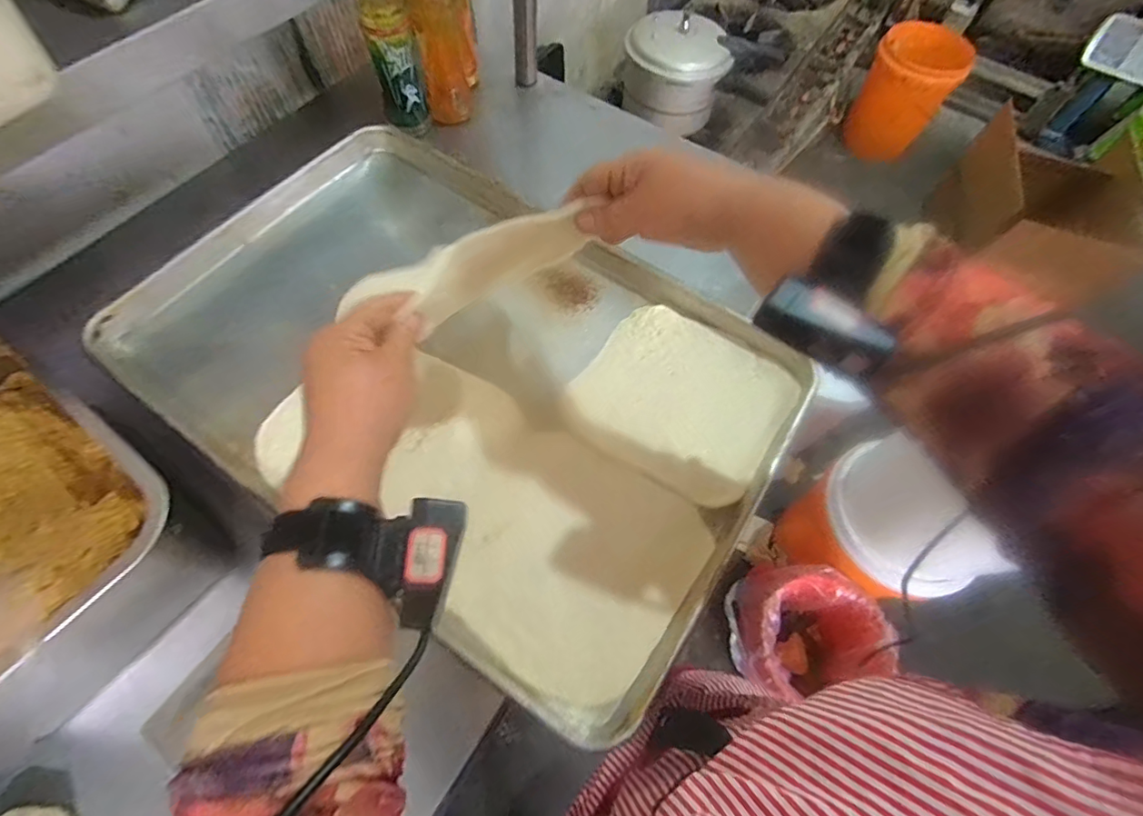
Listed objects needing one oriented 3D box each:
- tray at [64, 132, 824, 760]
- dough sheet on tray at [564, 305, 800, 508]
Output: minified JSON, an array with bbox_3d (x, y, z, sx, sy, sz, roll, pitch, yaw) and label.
[{"bbox_3d":[-0.106,-0.051,0.514,0.601,0.040,0.402,32,66,13],"label":"tray"},{"bbox_3d":[0.107,-0.009,0.509,0.184,0.008,0.180,33,66,14],"label":"dough sheet on tray"}]

